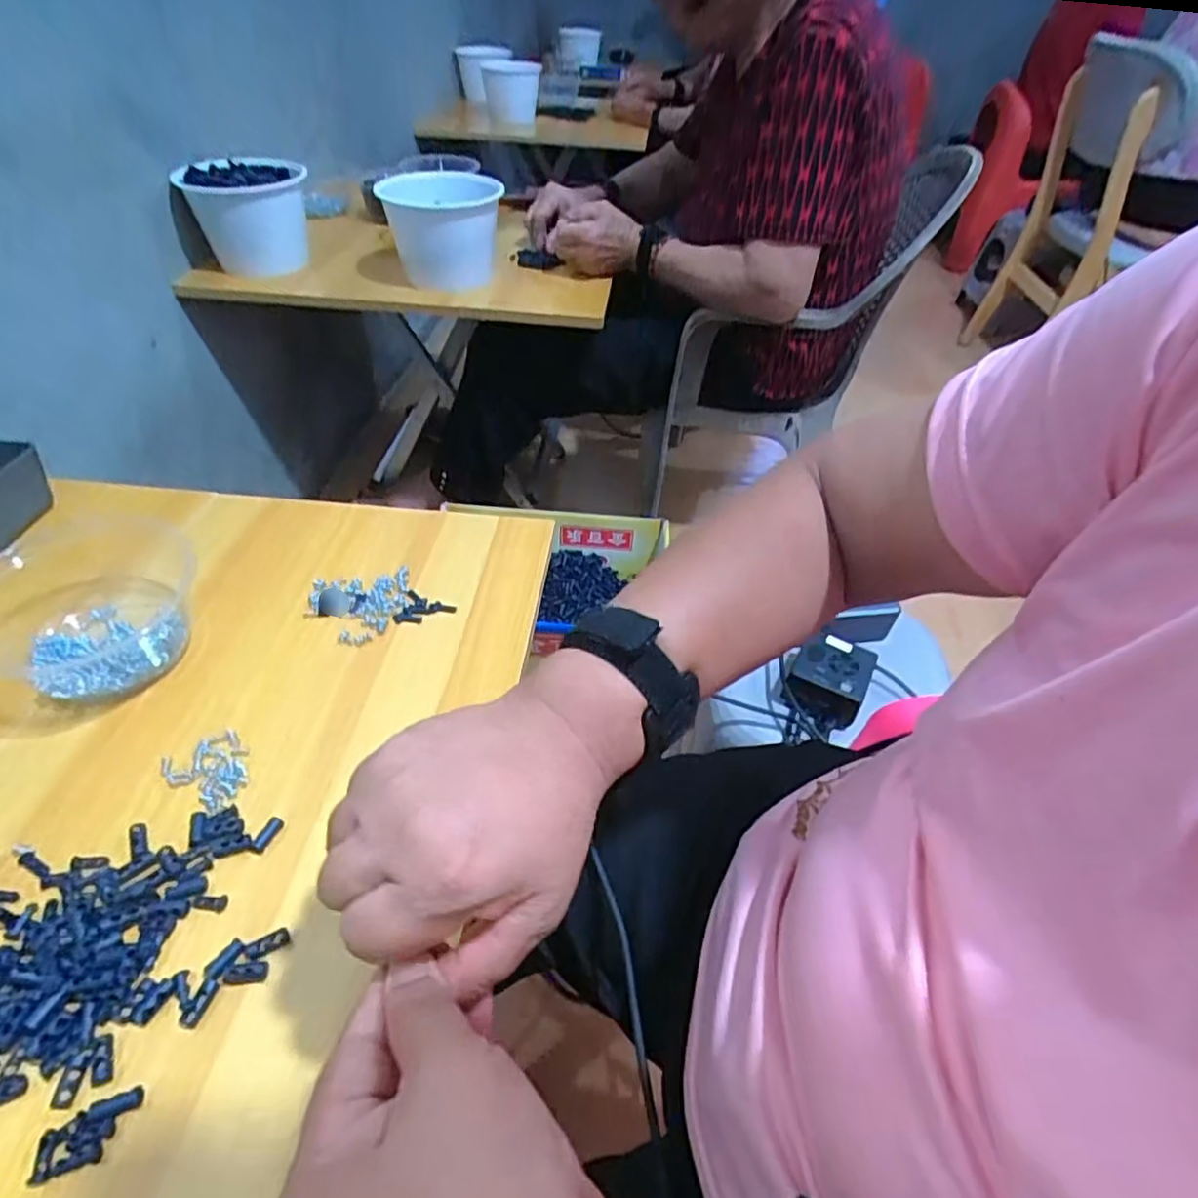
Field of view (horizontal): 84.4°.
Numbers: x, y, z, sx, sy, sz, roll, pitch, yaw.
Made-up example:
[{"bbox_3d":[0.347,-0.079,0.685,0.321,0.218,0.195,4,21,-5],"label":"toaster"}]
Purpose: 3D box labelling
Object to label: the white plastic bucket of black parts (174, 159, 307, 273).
[{"bbox_3d":[-0.487,-0.534,0.928,0.151,0.117,0.168,-8,46,-11],"label":"white plastic bucket of black parts"}]

